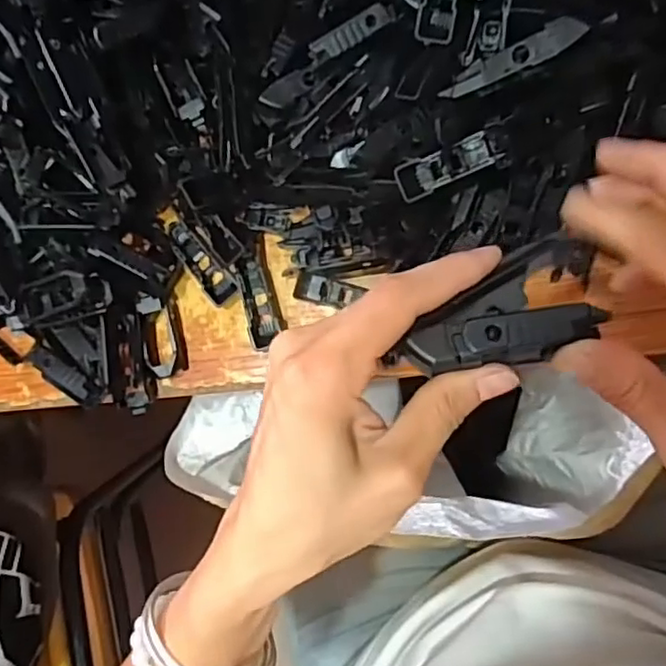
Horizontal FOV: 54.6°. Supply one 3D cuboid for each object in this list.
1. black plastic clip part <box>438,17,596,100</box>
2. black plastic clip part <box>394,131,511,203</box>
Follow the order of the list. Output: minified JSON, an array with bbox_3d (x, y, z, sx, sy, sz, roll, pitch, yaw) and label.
[{"bbox_3d":[0.077,-0.119,0.281,0.062,0.006,0.012,-17,92,33],"label":"black plastic clip part"},{"bbox_3d":[0.058,-0.082,0.316,0.052,0.015,0.021,-13,92,34],"label":"black plastic clip part"}]

